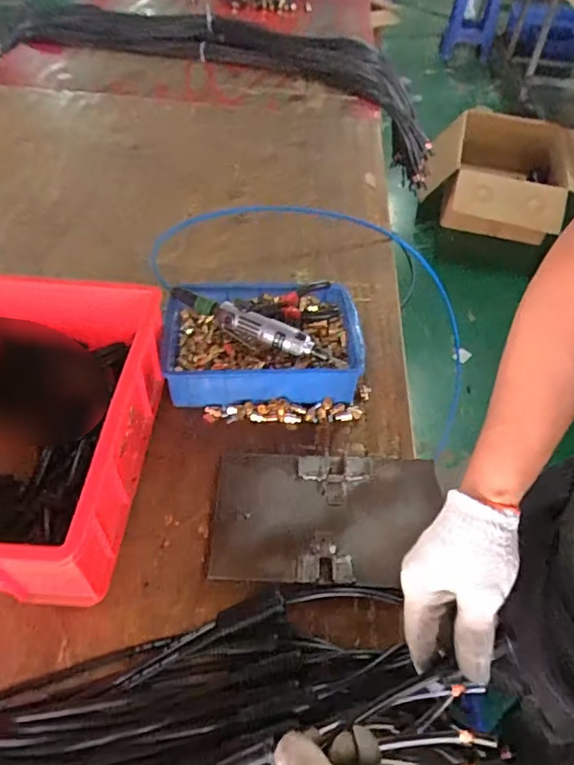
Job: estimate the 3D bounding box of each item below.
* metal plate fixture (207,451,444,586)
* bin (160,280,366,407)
[{"bbox_3d":[0.054,0.171,0.670,0.288,0.027,0.175,3,48,-4],"label":"metal plate fixture"},{"bbox_3d":[-0.042,-0.060,0.814,0.301,0.099,0.206,1,48,-6],"label":"bin"}]

